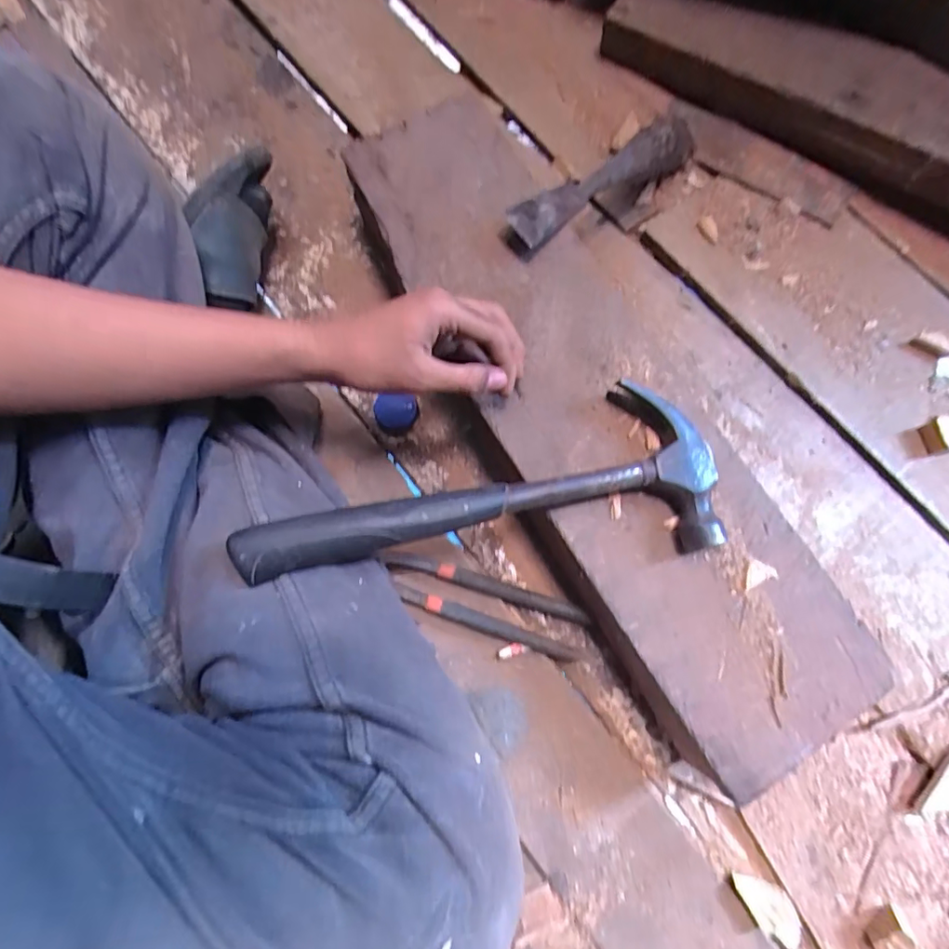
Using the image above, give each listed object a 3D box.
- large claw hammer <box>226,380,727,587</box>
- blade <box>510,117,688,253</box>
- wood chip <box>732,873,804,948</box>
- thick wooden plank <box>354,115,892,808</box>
[{"bbox_3d":[0.008,0.003,0.350,0.307,0.056,0.111,-4,75,-2],"label":"large claw hammer"},{"bbox_3d":[0.117,-0.250,0.447,0.030,0.047,0.239,45,62,10],"label":"blade"},{"bbox_3d":[0.215,0.315,0.376,0.028,0.016,0.055,-42,79,-8],"label":"wood chip"},{"bbox_3d":[0.077,-0.054,0.387,0.157,0.041,0.552,-31,78,-6],"label":"thick wooden plank"}]

